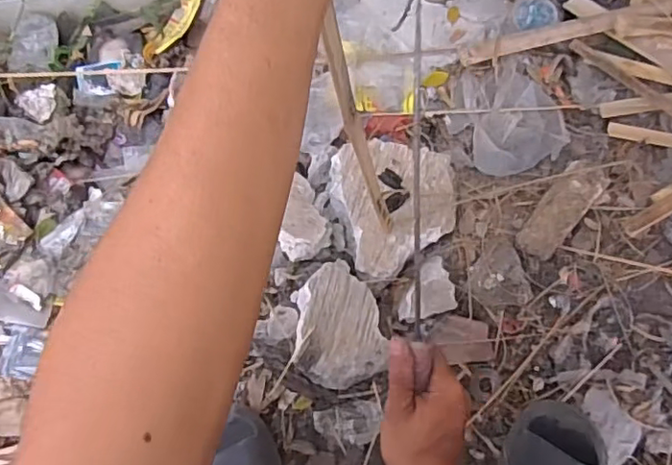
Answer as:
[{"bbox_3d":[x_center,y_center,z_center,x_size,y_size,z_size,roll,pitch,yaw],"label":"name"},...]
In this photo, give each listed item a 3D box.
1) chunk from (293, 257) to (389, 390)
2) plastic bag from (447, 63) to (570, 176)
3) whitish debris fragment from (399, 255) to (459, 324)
[{"bbox_3d":[0.004,0.124,0.803,0.116,0.059,0.166,-7,68,0],"label":"chunk"},{"bbox_3d":[0.277,-0.185,0.957,0.167,0.043,0.196,-18,68,-5],"label":"plastic bag"},{"bbox_3d":[0.126,0.078,0.843,0.080,0.039,0.086,-10,68,-2],"label":"whitish debris fragment"}]

